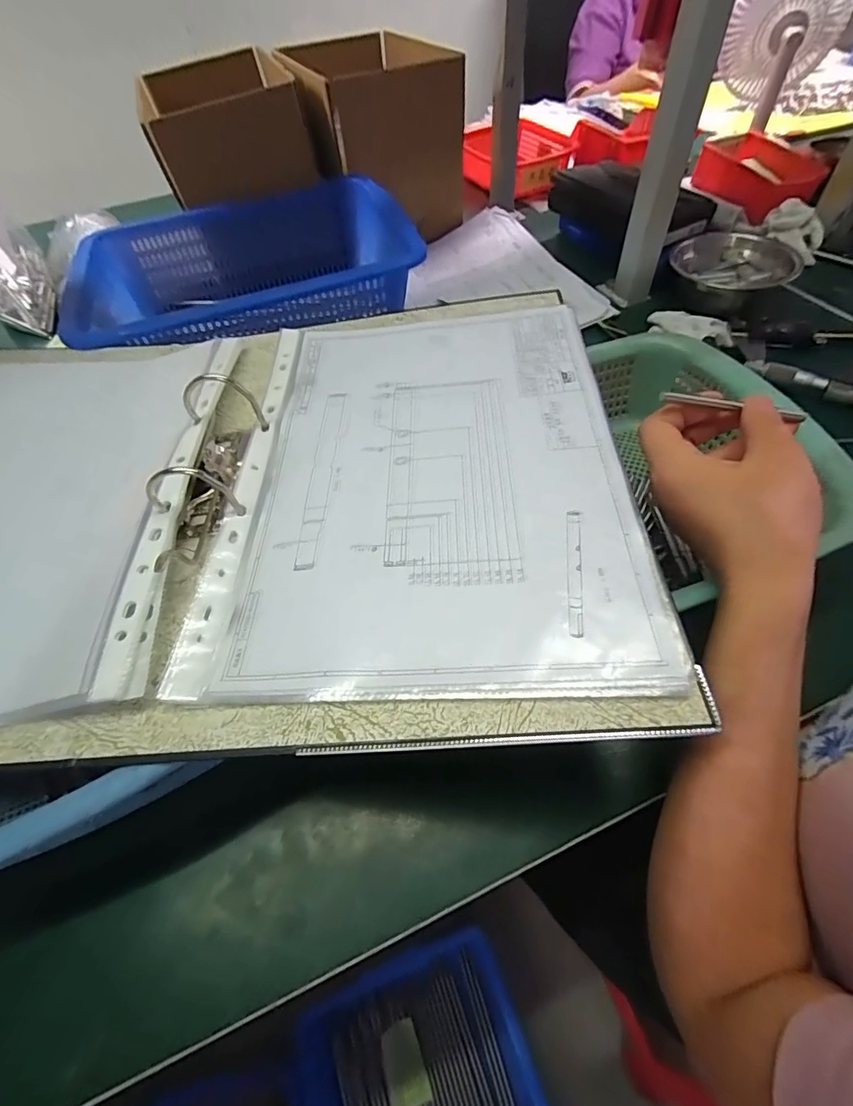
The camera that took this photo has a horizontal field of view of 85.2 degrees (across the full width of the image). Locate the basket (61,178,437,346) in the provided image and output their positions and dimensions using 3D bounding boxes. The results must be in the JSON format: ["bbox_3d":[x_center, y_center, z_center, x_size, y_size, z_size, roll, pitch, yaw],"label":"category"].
[{"bbox_3d":[-0.192,-0.305,0.522,0.337,0.086,0.254,-19,56,-9],"label":"basket"}]

